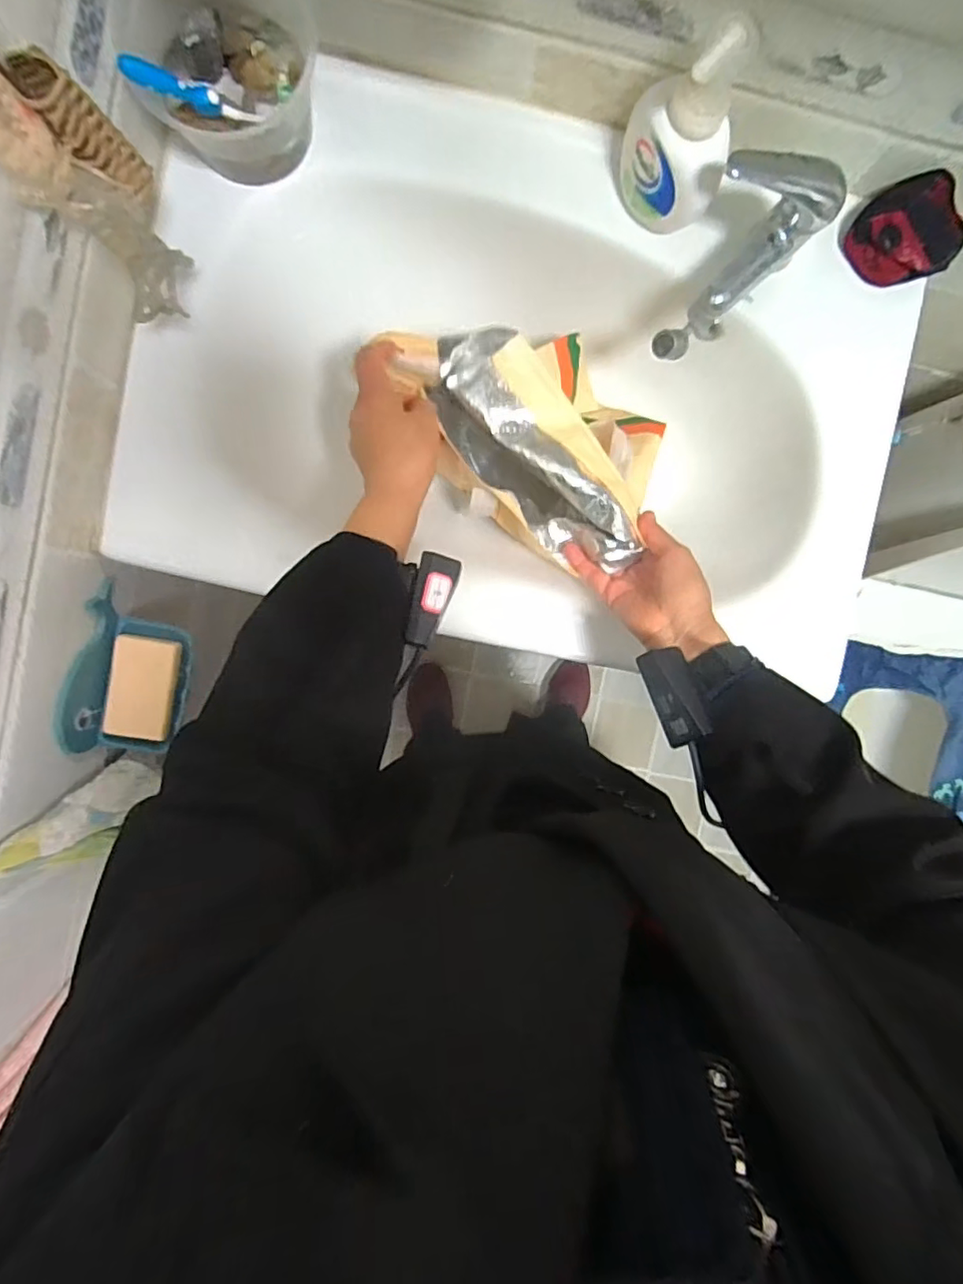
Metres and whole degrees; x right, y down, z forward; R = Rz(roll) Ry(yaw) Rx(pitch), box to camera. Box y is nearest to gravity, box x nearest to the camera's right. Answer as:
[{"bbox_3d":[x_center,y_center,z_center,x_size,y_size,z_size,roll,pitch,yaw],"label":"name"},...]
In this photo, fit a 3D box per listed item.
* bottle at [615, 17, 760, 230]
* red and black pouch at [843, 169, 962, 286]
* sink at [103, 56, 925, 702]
[{"bbox_3d":[0.155,-0.392,0.462,0.086,0.142,0.054,24,91,-4],"label":"bottle"},{"bbox_3d":[0.381,-0.366,0.533,0.075,0.050,0.086,-30,94,-1],"label":"red and black pouch"},{"bbox_3d":[0.045,-0.248,0.592,0.690,0.221,0.453,11,92,-4],"label":"sink"}]

